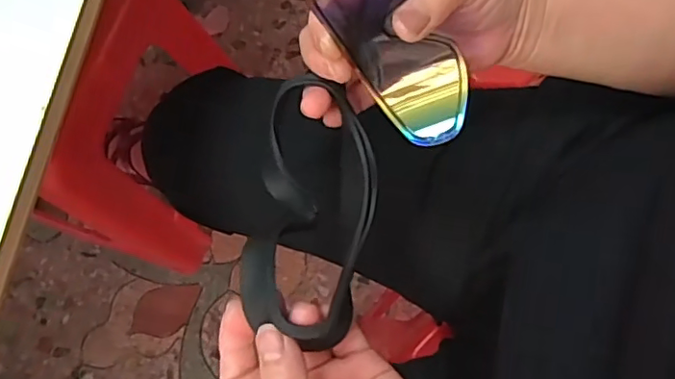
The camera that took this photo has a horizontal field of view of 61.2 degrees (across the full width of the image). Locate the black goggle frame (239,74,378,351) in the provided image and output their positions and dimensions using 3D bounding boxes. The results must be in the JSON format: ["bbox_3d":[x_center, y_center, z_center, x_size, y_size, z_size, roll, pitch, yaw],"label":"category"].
[{"bbox_3d":[-0.013,0.009,0.290,0.061,0.031,0.132,9,78,4],"label":"black goggle frame"}]

